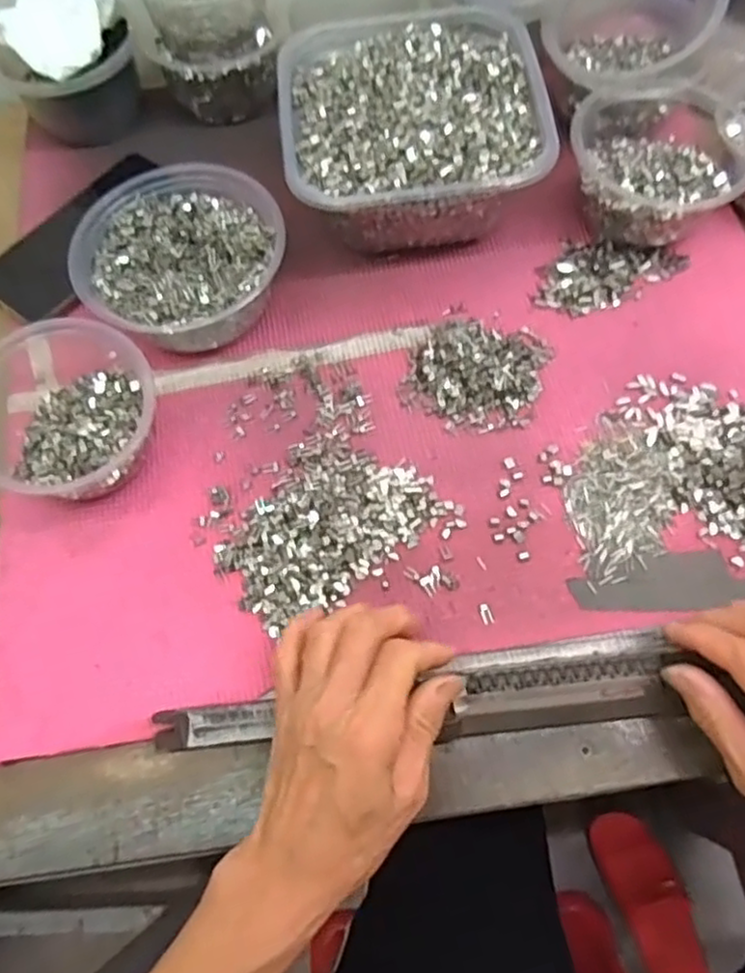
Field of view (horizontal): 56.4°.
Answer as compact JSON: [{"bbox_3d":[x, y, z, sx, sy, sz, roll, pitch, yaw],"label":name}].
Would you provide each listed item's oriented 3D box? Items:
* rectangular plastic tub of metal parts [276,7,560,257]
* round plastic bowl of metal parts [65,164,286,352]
[{"bbox_3d":[0.027,-0.246,0.494,0.174,0.078,0.176,-5,66,2],"label":"rectangular plastic tub of metal parts"},{"bbox_3d":[-0.129,-0.152,0.472,0.128,0.056,0.135,-1,66,3],"label":"round plastic bowl of metal parts"}]

